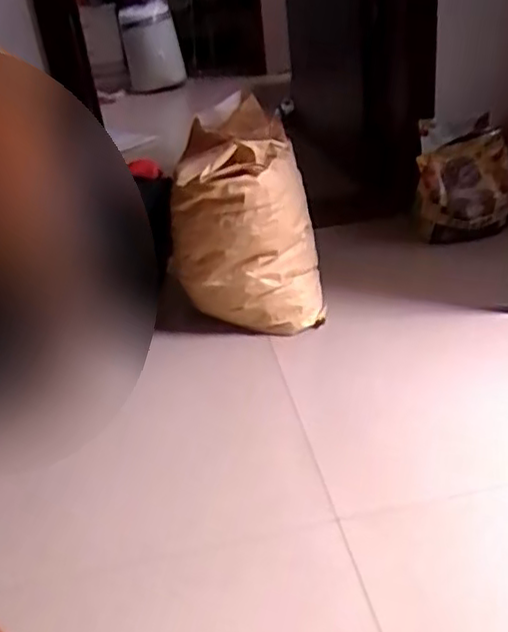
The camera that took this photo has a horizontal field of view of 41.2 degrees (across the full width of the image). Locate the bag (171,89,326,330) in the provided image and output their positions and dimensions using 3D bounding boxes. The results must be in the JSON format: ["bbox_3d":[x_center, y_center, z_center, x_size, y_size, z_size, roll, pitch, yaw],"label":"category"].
[{"bbox_3d":[-0.027,-0.239,1.646,0.335,0.426,0.363,-6,31,2],"label":"bag"}]

